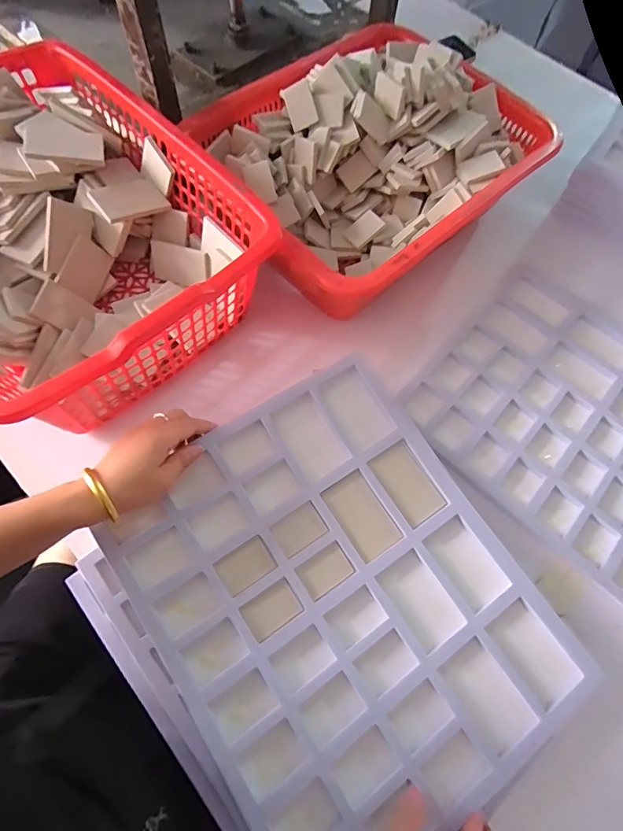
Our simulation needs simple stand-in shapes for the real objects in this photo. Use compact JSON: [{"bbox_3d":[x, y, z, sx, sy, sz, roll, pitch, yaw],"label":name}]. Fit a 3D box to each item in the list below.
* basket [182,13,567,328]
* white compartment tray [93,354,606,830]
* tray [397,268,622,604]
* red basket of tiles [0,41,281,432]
[{"bbox_3d":[0.082,-0.358,0.643,0.439,0.170,0.361,-39,73,-17],"label":"basket"},{"bbox_3d":[0.032,0.179,0.446,0.352,0.028,0.411,-30,77,-16],"label":"white compartment tray"},{"bbox_3d":[0.372,0.017,0.579,0.417,0.015,0.338,41,72,14],"label":"tray"},{"bbox_3d":[-0.303,-0.211,0.558,0.355,0.180,0.470,-40,74,-17],"label":"red basket of tiles"}]

